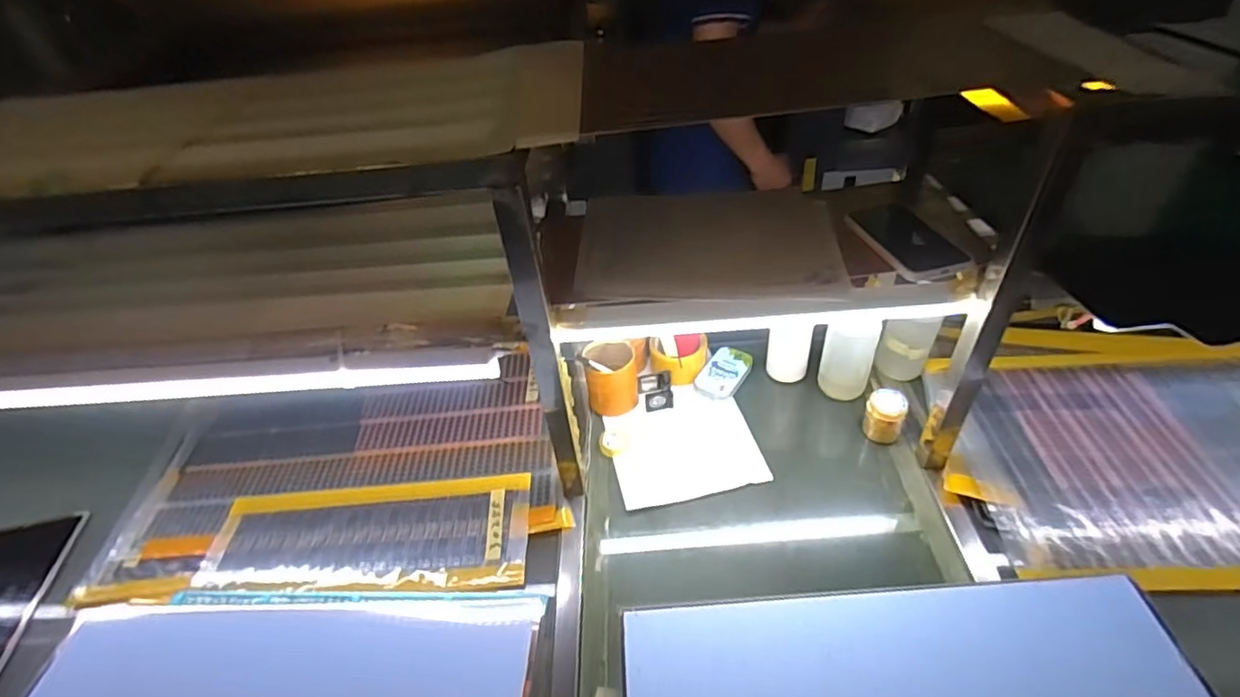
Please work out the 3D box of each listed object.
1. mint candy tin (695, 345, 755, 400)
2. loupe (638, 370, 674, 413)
[{"bbox_3d":[0.173,0.040,0.967,0.066,0.012,0.113,22,49,27],"label":"mint candy tin"},{"bbox_3d":[0.057,0.065,0.943,0.054,0.031,0.071,-3,42,2],"label":"loupe"}]

